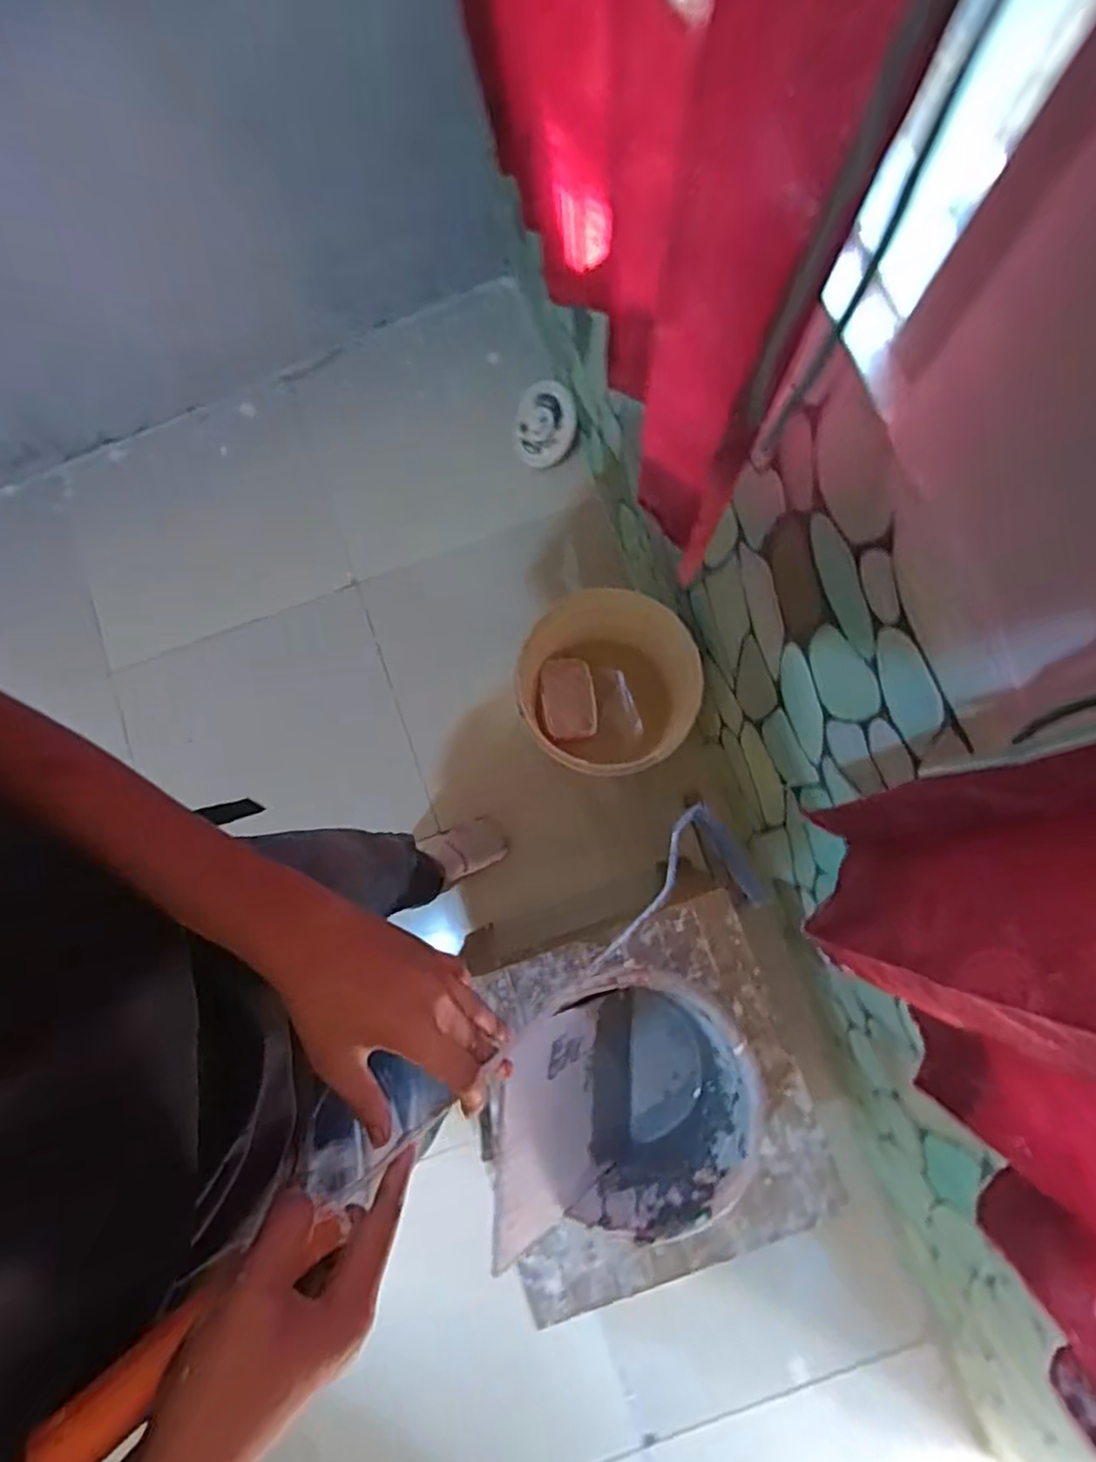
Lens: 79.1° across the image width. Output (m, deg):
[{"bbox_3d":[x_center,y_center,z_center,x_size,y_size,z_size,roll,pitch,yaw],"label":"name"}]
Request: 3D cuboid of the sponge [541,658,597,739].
[{"bbox_3d":[0.041,-0.065,1.308,0.101,0.044,0.167,-5,81,2],"label":"sponge"}]

